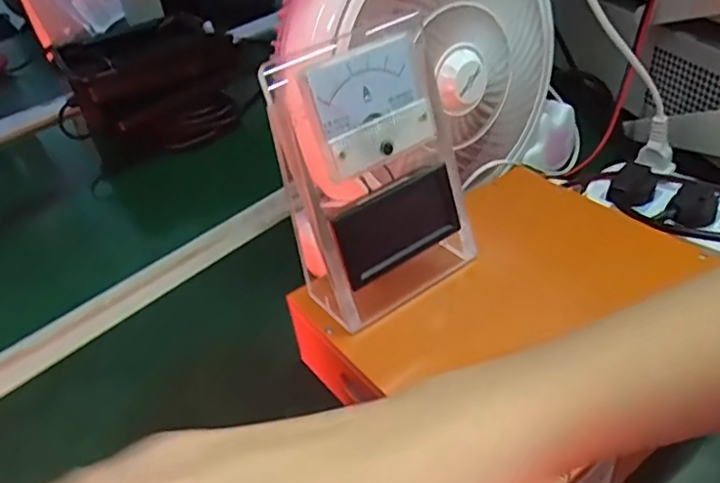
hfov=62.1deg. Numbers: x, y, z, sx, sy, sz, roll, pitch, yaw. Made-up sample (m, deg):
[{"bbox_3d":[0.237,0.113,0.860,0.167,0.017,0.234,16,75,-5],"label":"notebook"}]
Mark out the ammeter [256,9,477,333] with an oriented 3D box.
[{"bbox_3d":[0.011,-0.026,0.317,0.097,0.150,0.049,-32,44,-28],"label":"ammeter"}]

